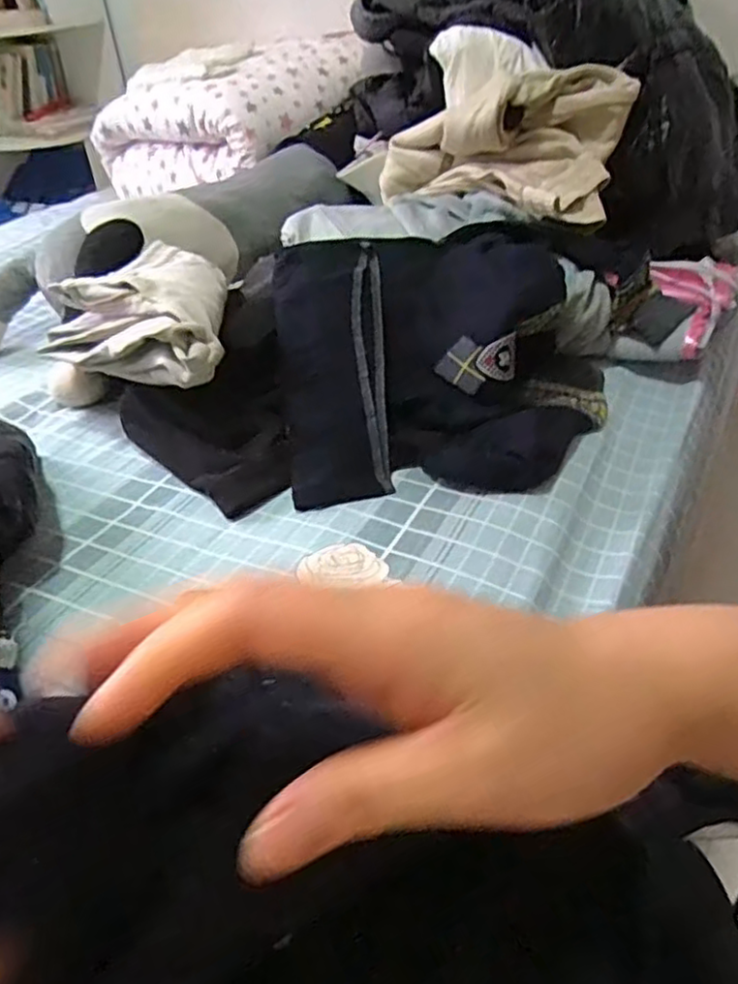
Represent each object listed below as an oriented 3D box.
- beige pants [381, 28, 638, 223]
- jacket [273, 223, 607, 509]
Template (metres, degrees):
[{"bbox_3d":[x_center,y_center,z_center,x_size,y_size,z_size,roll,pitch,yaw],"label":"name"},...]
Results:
[{"bbox_3d":[0.193,-0.529,0.981,0.324,0.193,0.218,16,42,24],"label":"beige pants"},{"bbox_3d":[0.093,-0.172,0.815,0.396,0.172,0.325,-7,38,-3],"label":"jacket"}]

